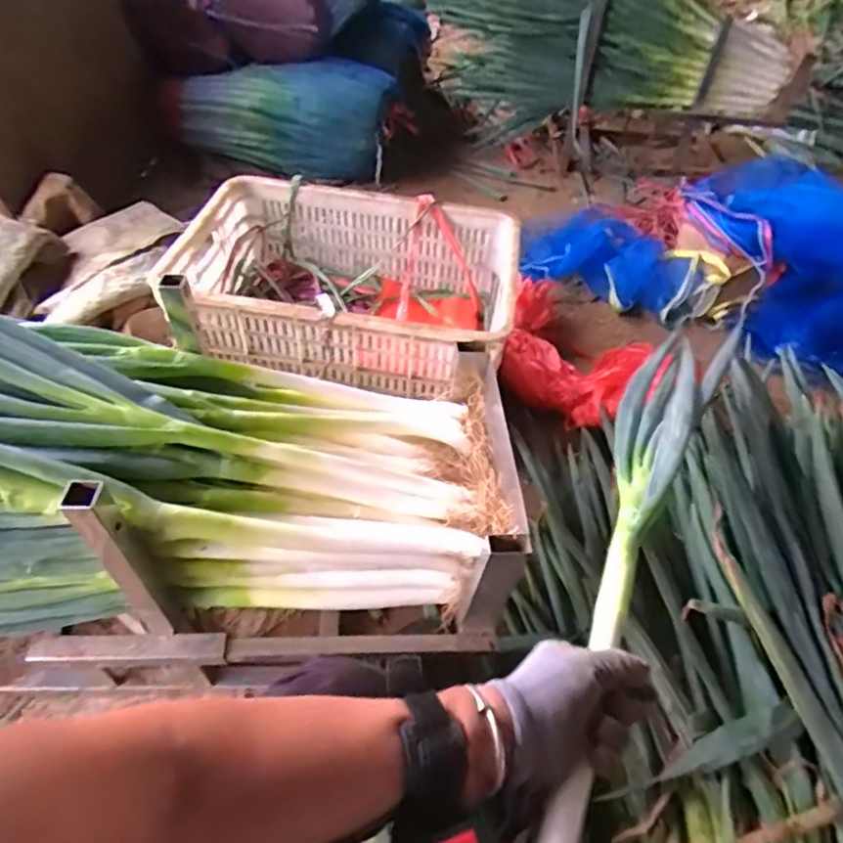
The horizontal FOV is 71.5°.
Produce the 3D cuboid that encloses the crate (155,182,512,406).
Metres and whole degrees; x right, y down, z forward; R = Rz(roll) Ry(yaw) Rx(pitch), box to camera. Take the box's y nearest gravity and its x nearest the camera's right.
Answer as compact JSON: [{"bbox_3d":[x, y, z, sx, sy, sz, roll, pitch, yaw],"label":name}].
[{"bbox_3d":[-0.126,-0.208,0.986,0.521,0.197,0.407,10,51,2],"label":"crate"}]

